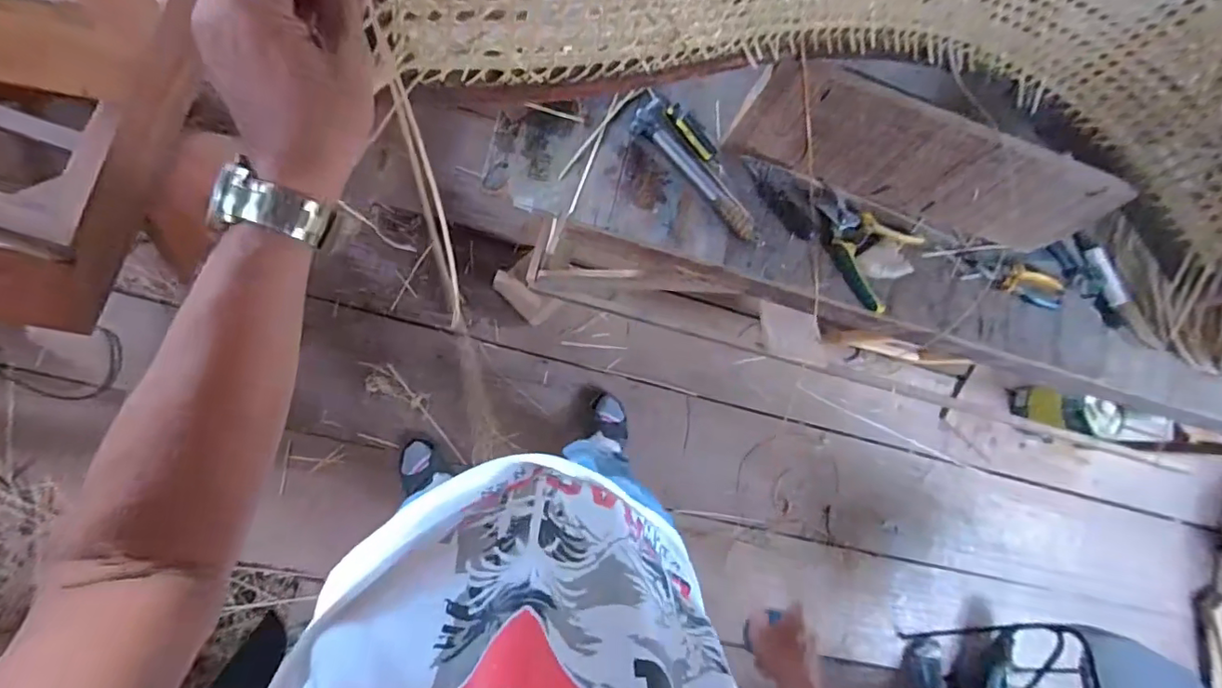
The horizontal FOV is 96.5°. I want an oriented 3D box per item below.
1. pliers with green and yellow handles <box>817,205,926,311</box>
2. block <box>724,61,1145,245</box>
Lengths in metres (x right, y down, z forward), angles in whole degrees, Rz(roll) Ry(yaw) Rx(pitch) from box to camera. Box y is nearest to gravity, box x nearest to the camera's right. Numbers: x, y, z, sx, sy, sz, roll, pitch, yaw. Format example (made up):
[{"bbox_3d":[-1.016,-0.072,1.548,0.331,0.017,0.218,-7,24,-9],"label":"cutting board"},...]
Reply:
[{"bbox_3d":[0.348,-0.136,0.767,0.148,0.018,0.127,35,78,-8],"label":"pliers with green and yellow handles"},{"bbox_3d":[0.420,-0.248,0.730,0.513,0.168,0.050,14,64,-9],"label":"block"}]

